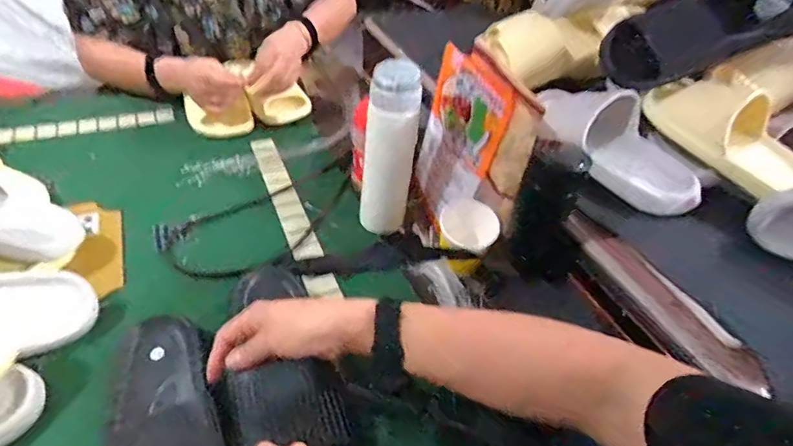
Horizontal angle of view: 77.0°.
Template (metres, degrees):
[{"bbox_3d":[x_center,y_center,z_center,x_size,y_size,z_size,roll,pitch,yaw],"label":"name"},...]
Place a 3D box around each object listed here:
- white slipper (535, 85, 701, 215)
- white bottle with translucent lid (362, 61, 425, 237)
[{"bbox_3d":[0.294,-0.115,0.676,0.118,0.068,0.276,-20,47,-24],"label":"white slipper"},{"bbox_3d":[-0.009,-0.092,0.655,0.068,0.230,0.052,4,42,0],"label":"white bottle with translucent lid"}]

